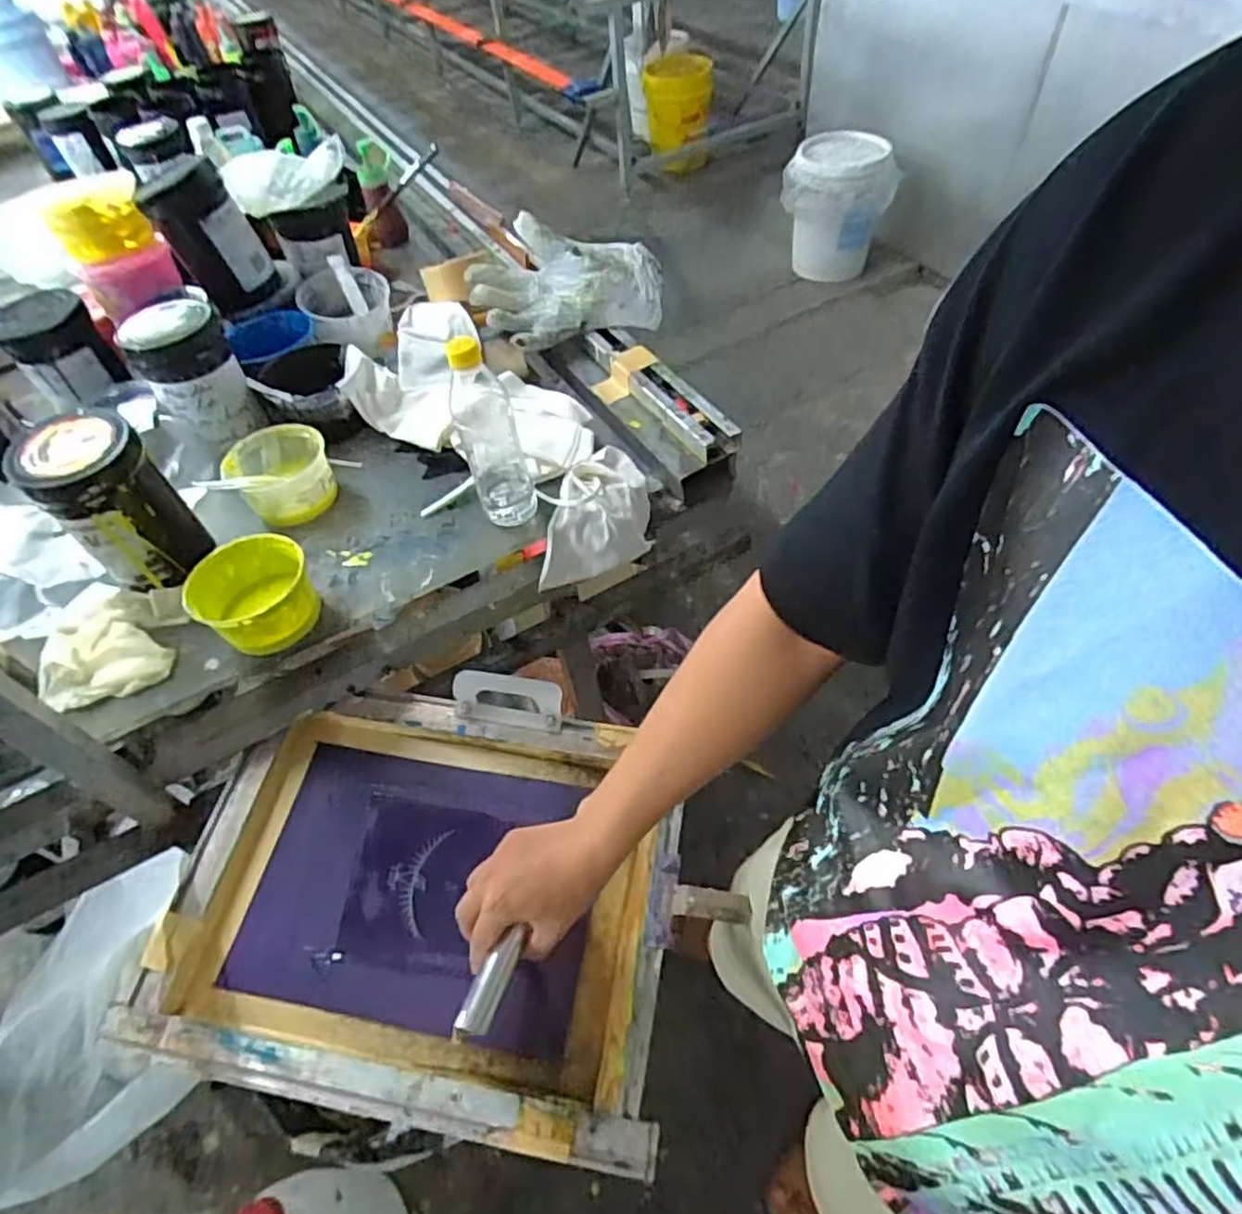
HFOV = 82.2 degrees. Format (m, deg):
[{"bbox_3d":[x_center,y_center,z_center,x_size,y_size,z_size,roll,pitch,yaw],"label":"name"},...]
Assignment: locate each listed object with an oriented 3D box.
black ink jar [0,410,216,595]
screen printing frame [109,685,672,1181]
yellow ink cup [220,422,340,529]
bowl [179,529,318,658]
[{"bbox_3d":[-0.533,-0.109,0.757,0.098,0.165,0.109,36,64,30],"label":"black ink jar"},{"bbox_3d":[-0.193,0.276,0.711,0.485,0.057,0.375,5,53,12],"label":"screen printing frame"},{"bbox_3d":[-0.415,-0.166,0.875,0.114,0.067,0.119,-4,51,5],"label":"yellow ink cup"},{"bbox_3d":[-0.381,-0.013,0.743,0.116,0.056,0.109,-4,51,5],"label":"bowl"}]

